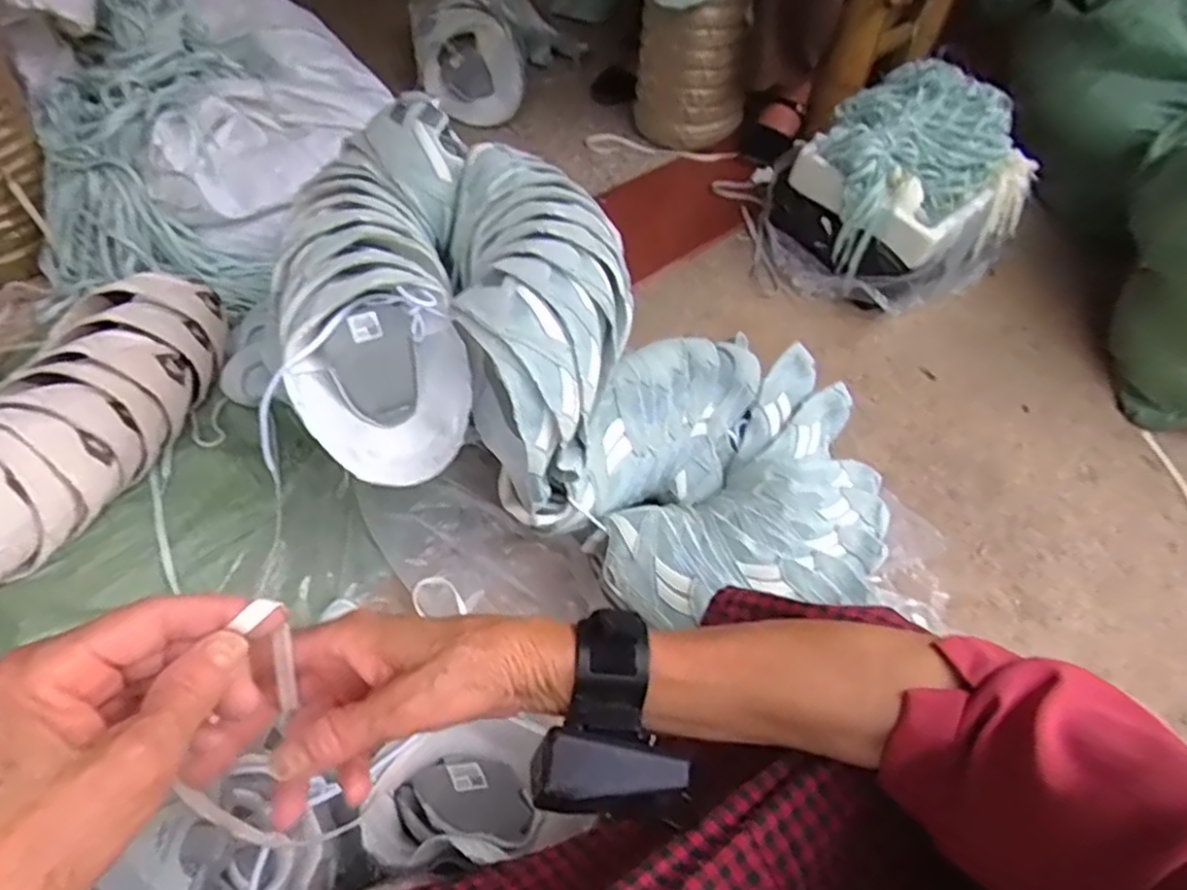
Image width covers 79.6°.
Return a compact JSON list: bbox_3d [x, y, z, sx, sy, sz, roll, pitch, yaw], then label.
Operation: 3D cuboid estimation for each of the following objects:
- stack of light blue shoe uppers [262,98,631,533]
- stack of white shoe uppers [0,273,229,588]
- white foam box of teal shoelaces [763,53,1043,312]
[{"bbox_3d":[-0.139,-0.129,0.732,0.339,0.222,0.331,3,49,-4],"label":"stack of light blue shoe uppers"},{"bbox_3d":[-0.557,0.005,0.716,0.151,0.123,0.478,20,50,10],"label":"stack of white shoe uppers"},{"bbox_3d":[0.490,-0.417,1.178,0.381,0.263,0.325,-30,59,-28],"label":"white foam box of teal shoelaces"}]

